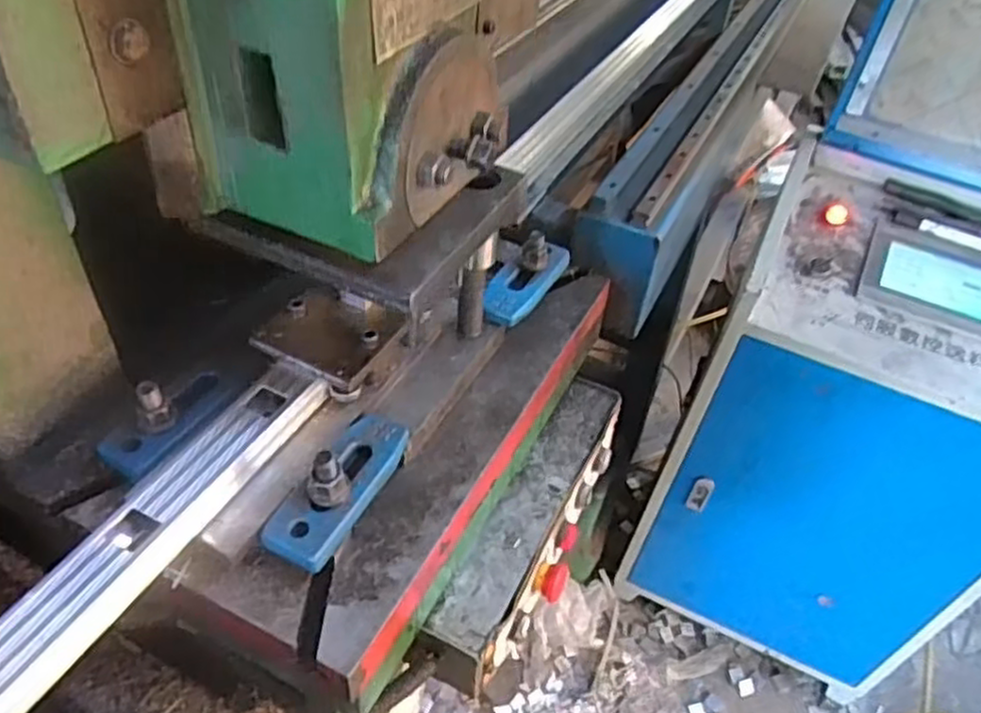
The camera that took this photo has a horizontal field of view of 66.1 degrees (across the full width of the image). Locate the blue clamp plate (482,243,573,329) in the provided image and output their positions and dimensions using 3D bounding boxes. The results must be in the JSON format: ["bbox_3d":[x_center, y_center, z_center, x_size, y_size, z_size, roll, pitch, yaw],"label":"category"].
[{"bbox_3d":[0.035,-0.078,0.786,0.050,0.023,0.131,24,46,18],"label":"blue clamp plate"}]

